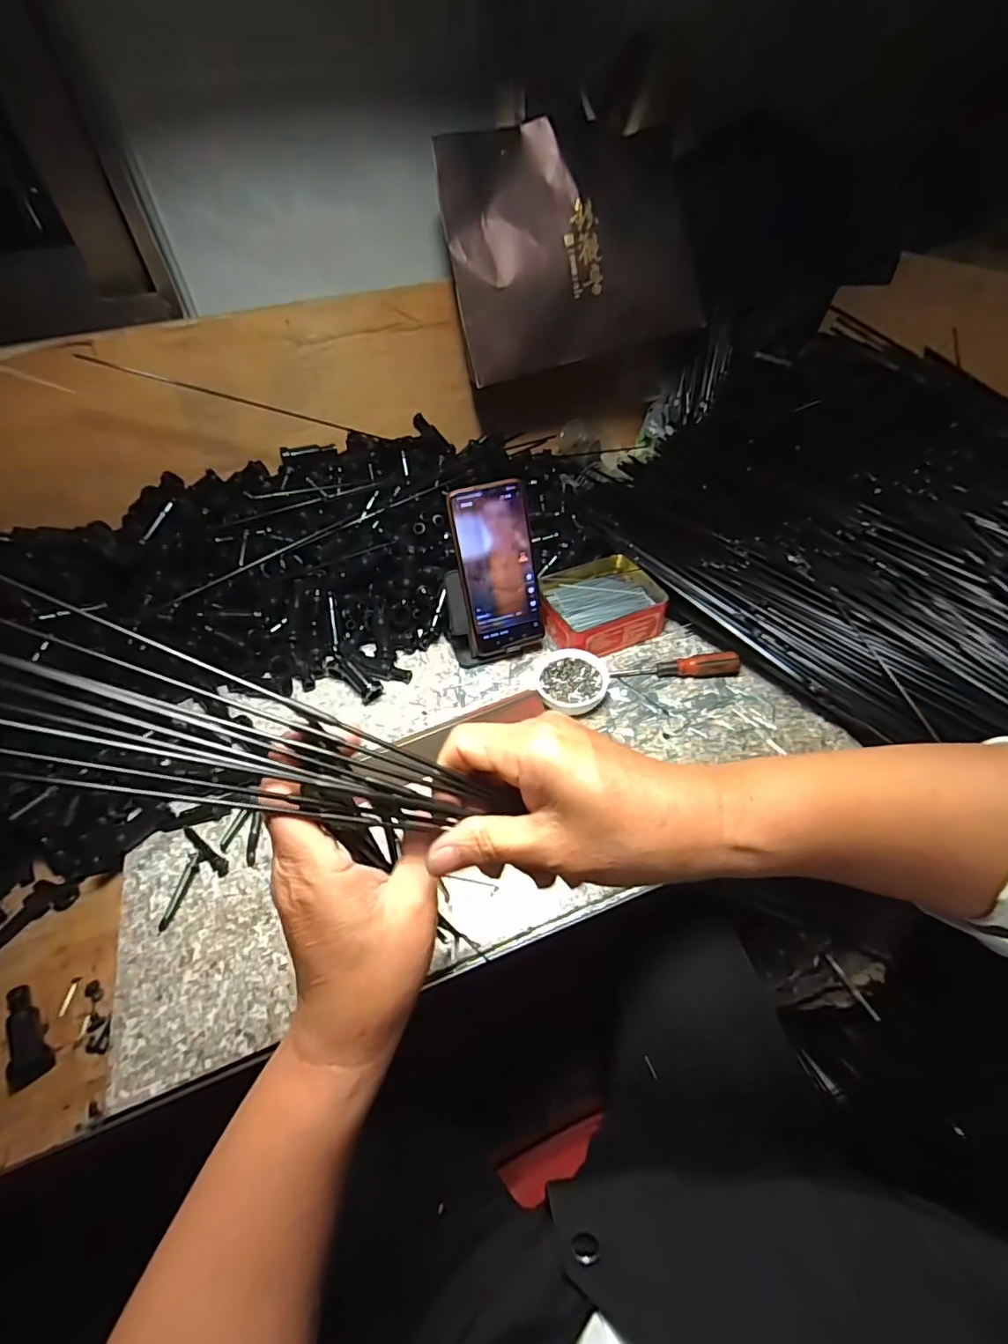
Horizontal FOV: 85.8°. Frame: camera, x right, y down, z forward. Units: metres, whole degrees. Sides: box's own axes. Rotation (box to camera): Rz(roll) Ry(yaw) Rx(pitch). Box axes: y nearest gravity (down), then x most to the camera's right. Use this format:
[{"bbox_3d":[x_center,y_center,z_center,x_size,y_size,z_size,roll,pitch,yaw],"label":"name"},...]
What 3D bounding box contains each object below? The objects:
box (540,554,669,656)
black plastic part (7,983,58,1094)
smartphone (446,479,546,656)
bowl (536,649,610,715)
[{"bbox_3d":[0.106,-0.075,0.608,0.134,0.041,0.112,-22,50,-16],"label":"box"},{"bbox_3d":[-0.341,0.255,0.386,0.027,0.021,0.070,-30,53,-21],"label":"black plastic part"},{"bbox_3d":[-0.005,-0.101,0.541,0.075,0.163,0.008,-13,24,-8],"label":"smartphone"},{"bbox_3d":[0.068,0.011,0.546,0.070,0.025,0.076,-2,48,2],"label":"bowl"}]

